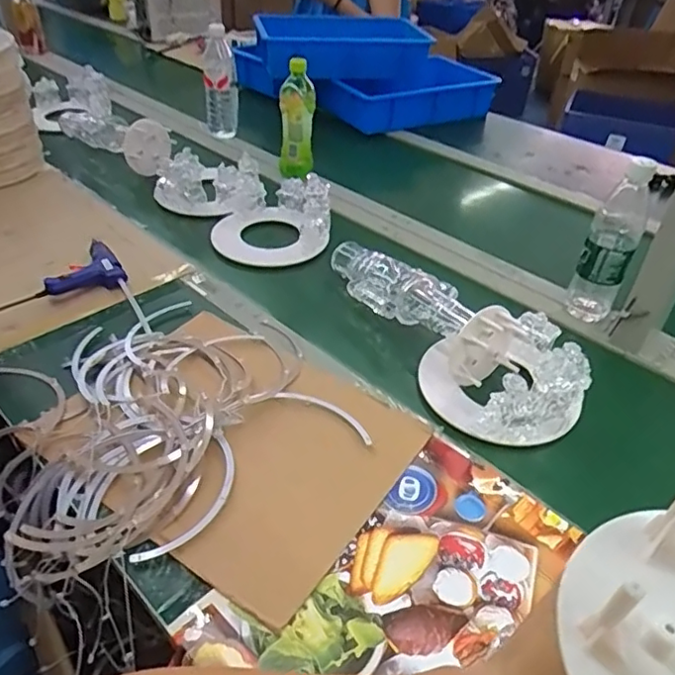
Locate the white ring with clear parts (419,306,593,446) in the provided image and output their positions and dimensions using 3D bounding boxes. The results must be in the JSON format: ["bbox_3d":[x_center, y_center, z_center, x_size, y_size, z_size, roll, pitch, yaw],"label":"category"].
[{"bbox_3d":[0.199,0.032,0.691,0.183,0.094,0.170,5,39,0],"label":"white ring with clear parts"}]

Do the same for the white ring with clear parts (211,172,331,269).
[{"bbox_3d":[-0.111,-0.199,0.962,0.193,0.101,0.154,0,40,-6],"label":"white ring with clear parts"}]

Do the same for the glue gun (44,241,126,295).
[{"bbox_3d":[-0.371,-0.098,0.851,0.107,0.030,0.080,-16,44,-23],"label":"glue gun"}]

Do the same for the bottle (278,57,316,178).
[{"bbox_3d":[-0.078,-0.409,1.126,0.068,0.211,0.065,2,40,-3],"label":"bottle"}]

